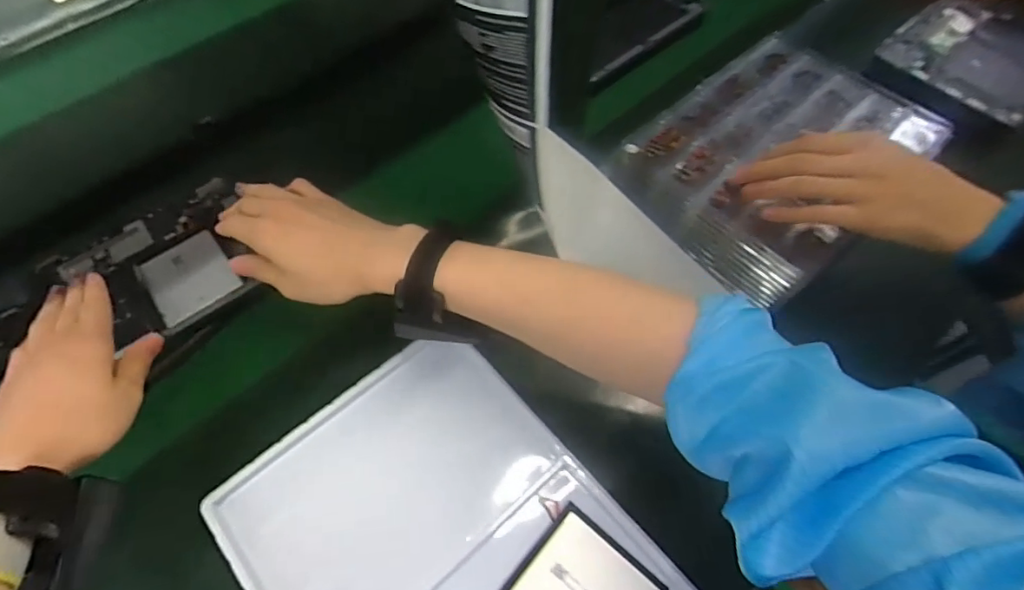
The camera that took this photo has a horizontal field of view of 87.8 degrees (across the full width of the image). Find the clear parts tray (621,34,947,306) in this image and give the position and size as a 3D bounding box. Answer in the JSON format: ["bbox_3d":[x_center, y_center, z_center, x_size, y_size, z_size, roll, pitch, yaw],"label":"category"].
[{"bbox_3d":[0.258,-0.136,0.523,0.274,0.066,0.214,-38,65,-19],"label":"clear parts tray"}]

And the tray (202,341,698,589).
[{"bbox_3d":[-0.038,0.197,0.381,0.233,0.016,0.317,-37,65,-18],"label":"tray"}]

